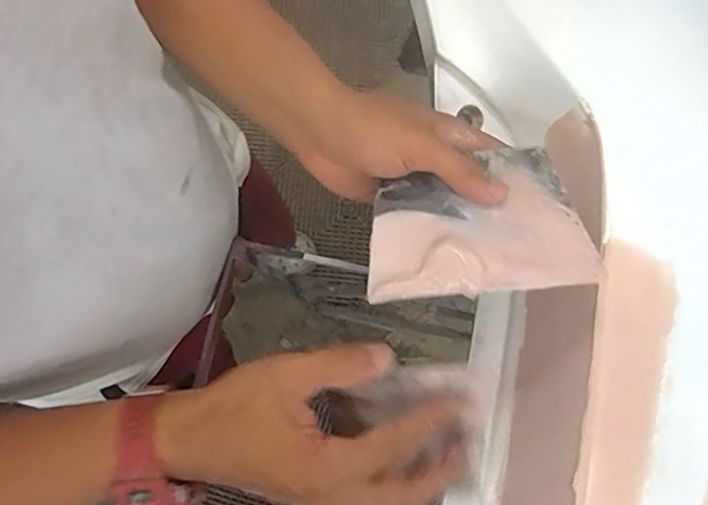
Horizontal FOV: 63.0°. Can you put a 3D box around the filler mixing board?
[{"bbox_3d":[0.077,-0.021,0.370,0.139,0.009,0.095,-5,67,-3],"label":"filler mixing board"}]

